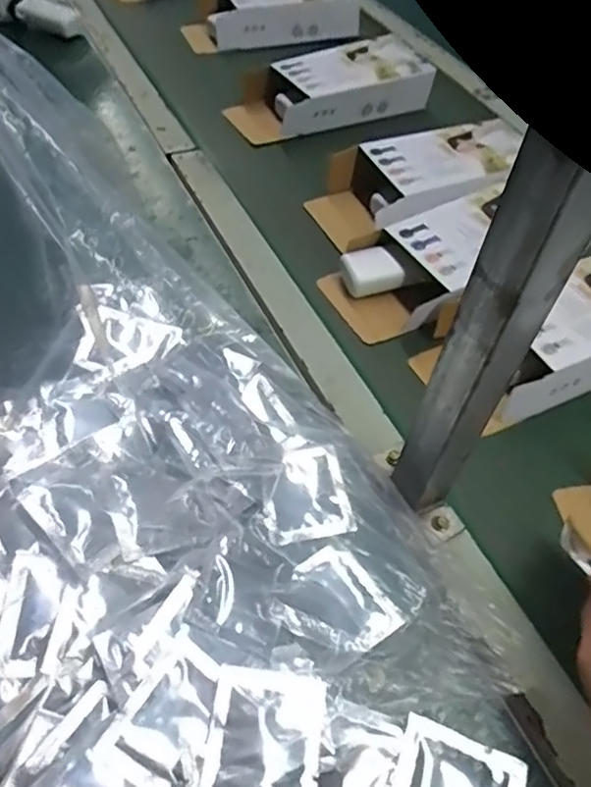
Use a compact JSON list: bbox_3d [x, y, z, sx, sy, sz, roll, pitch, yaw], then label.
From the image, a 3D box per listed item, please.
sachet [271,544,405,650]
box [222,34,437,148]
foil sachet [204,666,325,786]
[{"bbox_3d":[0.025,0.138,0.387,0.063,0.006,0.069,-30,61,-24],"label":"sachet"},{"bbox_3d":[0.042,-0.398,0.784,0.255,0.070,0.111,-22,58,-20],"label":"box"},{"bbox_3d":[-0.015,0.194,0.332,0.060,0.012,0.071,7,52,1],"label":"foil sachet"}]

